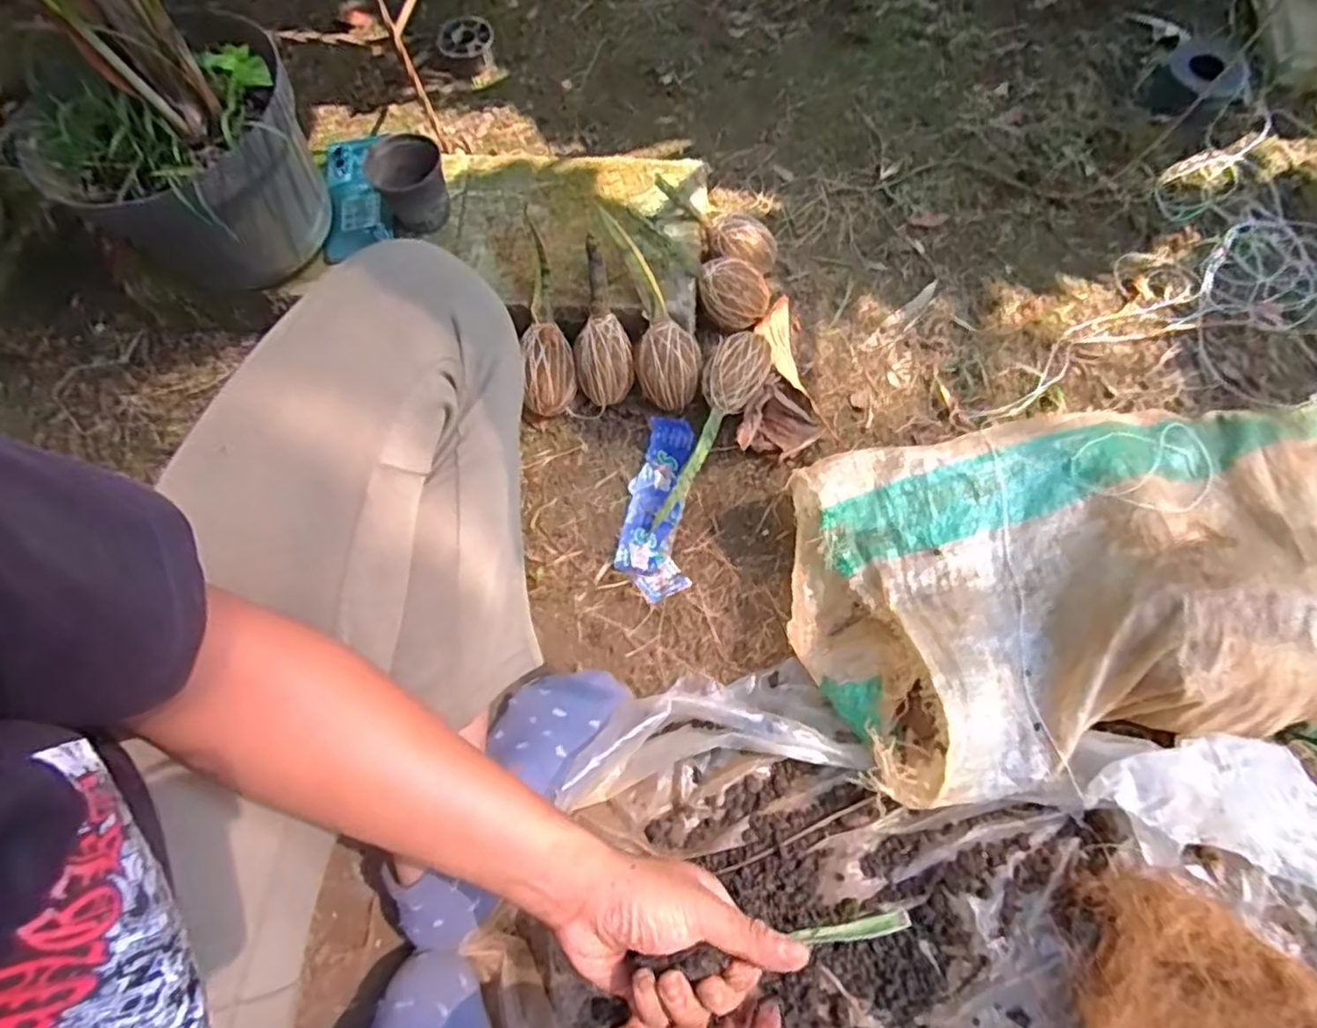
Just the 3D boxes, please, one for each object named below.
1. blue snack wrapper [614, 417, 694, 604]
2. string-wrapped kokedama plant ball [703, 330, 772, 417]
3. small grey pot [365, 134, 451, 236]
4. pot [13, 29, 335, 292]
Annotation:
[{"bbox_3d":[-0.004,-0.008,0.653,0.068,0.021,0.177,1,70,3],"label":"blue snack wrapper"},{"bbox_3d":[0.077,-0.137,0.677,0.059,0.054,0.086,32,73,14],"label":"string-wrapped kokedama plant ball"},{"bbox_3d":[-0.251,-0.336,0.689,0.070,0.063,0.088,-27,69,-8],"label":"small grey pot"},{"bbox_3d":[-0.412,-0.310,0.612,0.197,0.158,0.175,27,72,13],"label":"pot"}]

